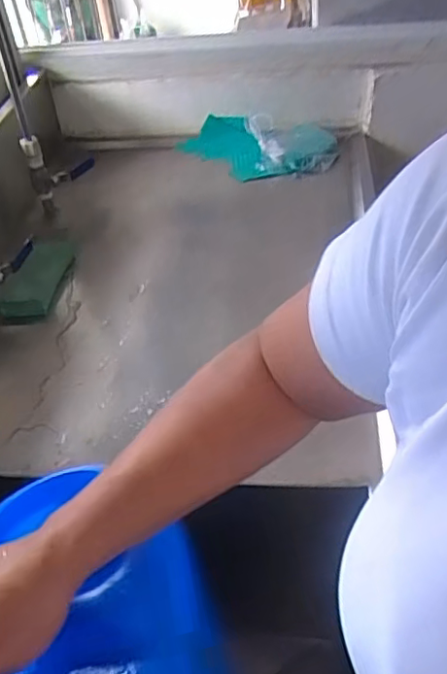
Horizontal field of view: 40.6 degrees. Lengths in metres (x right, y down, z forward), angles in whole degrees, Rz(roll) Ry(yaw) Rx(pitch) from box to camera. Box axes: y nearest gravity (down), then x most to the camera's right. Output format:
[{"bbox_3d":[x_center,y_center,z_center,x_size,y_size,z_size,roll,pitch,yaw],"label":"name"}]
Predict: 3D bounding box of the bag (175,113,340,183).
[{"bbox_3d":[0.057,-0.356,1.131,0.309,0.060,0.148,7,44,14],"label":"bag"}]

